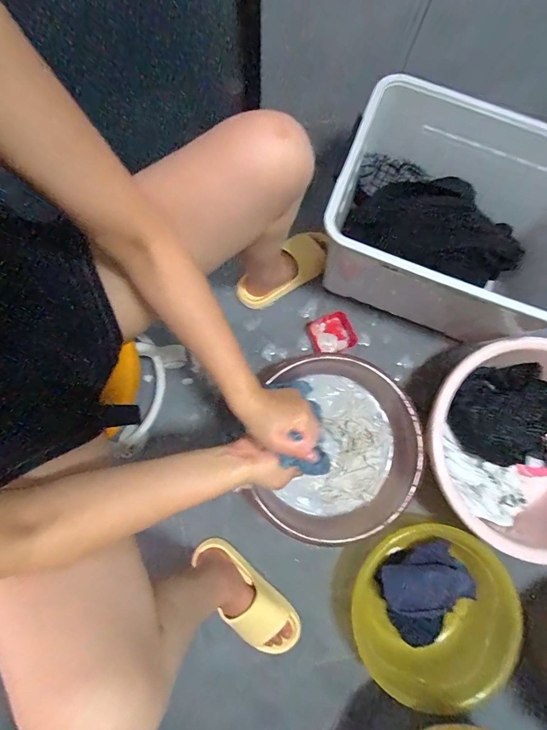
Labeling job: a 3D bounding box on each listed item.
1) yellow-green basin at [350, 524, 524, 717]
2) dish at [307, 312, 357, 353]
[{"bbox_3d":[0.299,0.463,0.683,0.274,0.090,0.293,0,81,-2],"label":"yellow-green basin"},{"bbox_3d":[0.134,-0.072,0.828,0.093,0.022,0.087,-22,82,-5],"label":"dish"}]

